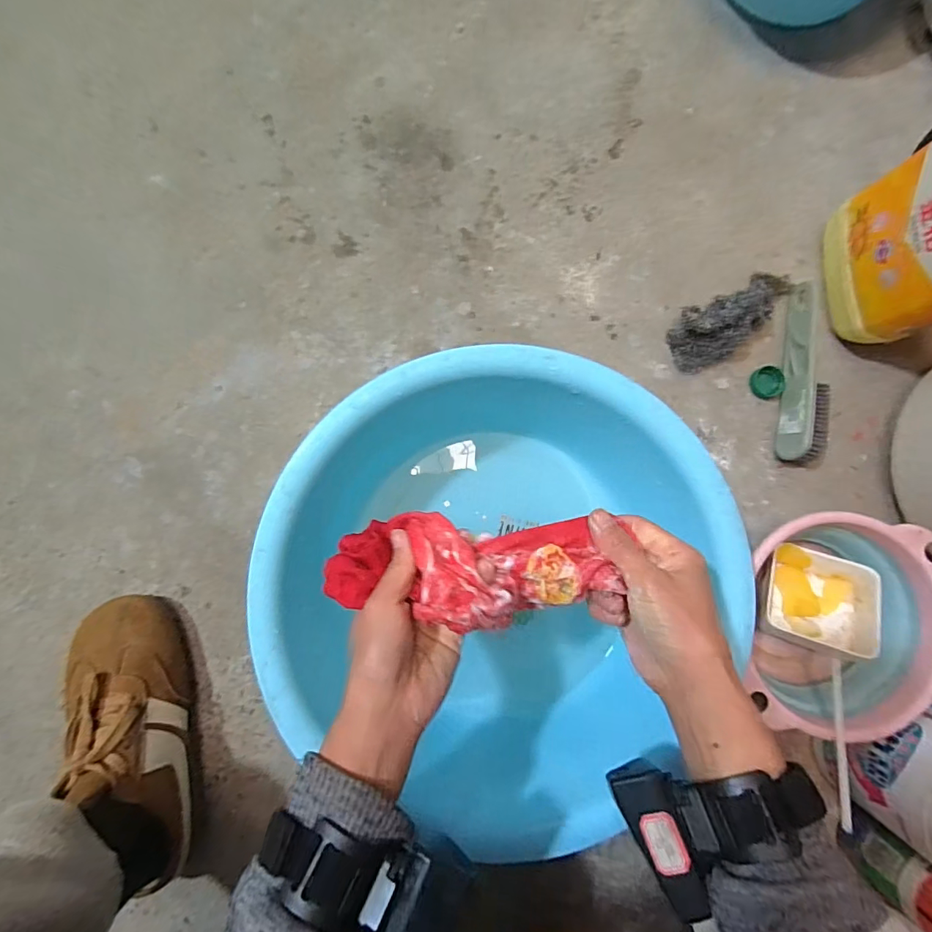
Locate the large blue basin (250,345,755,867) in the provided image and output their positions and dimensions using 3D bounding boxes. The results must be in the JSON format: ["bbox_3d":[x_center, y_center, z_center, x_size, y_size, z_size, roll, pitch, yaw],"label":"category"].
[{"bbox_3d":[0.028,0.085,0.414,0.337,0.145,0.338,0,86,-2],"label":"large blue basin"}]

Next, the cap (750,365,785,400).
[{"bbox_3d":[0.309,-0.086,0.491,0.030,0.010,0.031,0,86,-2],"label":"cap"}]

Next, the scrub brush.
[{"bbox_3d":[0.344,-0.094,0.477,0.040,0.034,0.180,7,86,-1],"label":"scrub brush"}]

